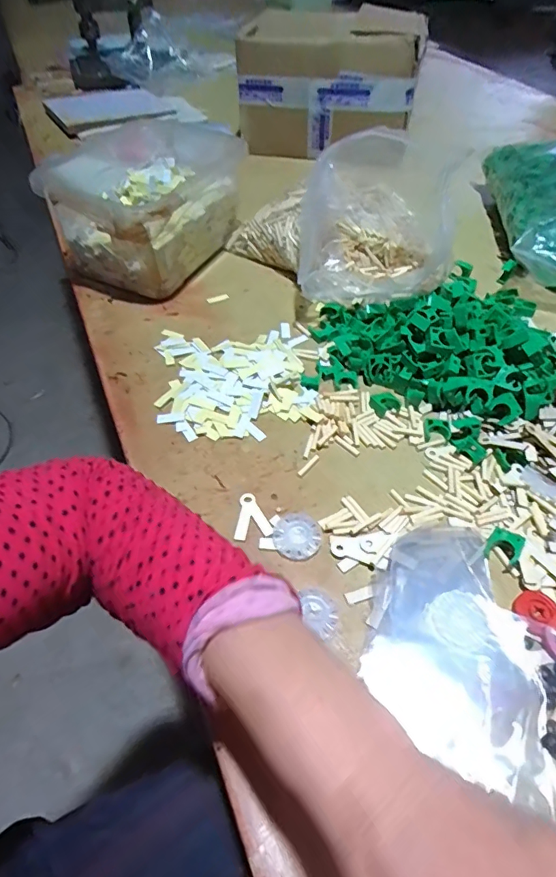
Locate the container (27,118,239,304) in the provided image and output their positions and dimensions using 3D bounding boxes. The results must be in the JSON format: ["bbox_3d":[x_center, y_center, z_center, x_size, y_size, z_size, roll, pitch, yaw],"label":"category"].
[{"bbox_3d":[-0.168,-0.296,0.633,0.174,0.126,0.234,15,52,13],"label":"container"}]

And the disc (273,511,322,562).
[{"bbox_3d":[0.016,0.079,0.397,0.038,0.005,0.041,0,50,0],"label":"disc"}]

